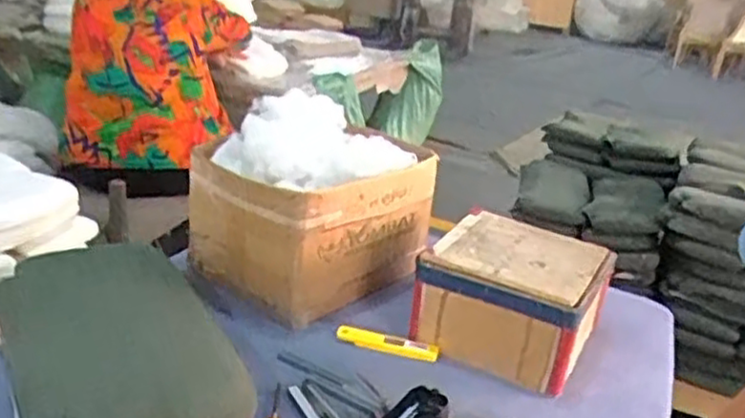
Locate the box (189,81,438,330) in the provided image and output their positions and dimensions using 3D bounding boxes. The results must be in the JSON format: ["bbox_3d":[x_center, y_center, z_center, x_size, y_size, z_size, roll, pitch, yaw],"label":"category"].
[{"bbox_3d":[-0.091,-0.008,1.112,0.227,0.257,0.316,25,27,39],"label":"box"}]

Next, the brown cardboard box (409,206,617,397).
[{"bbox_3d":[0.192,0.115,1.011,0.208,0.126,0.214,17,23,25],"label":"brown cardboard box"}]

